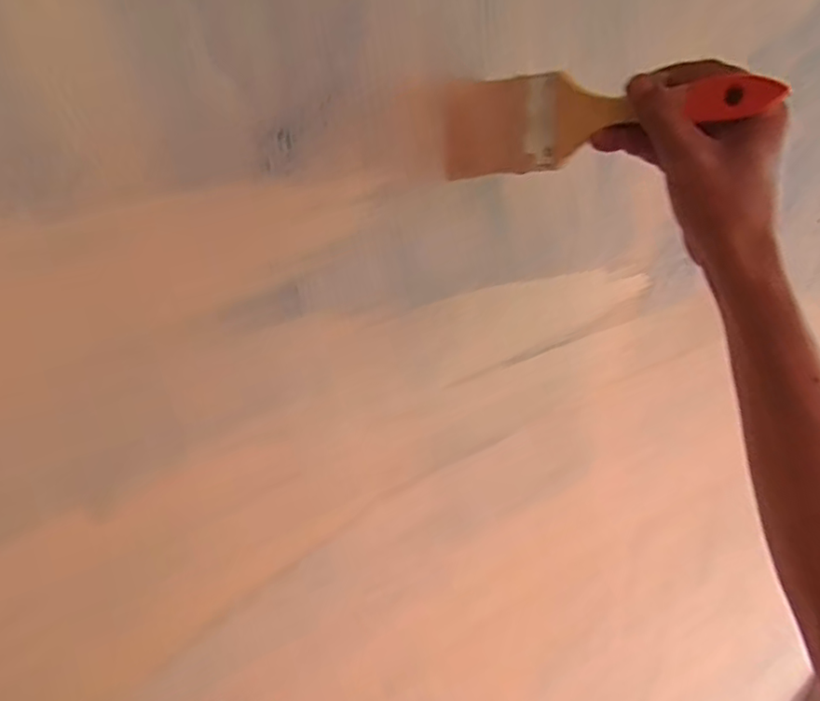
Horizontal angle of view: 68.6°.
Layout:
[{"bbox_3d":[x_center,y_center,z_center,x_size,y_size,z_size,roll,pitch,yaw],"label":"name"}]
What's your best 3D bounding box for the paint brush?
[{"bbox_3d":[0.114,-0.149,0.380,0.199,0.060,0.029,6,31,34],"label":"paint brush"}]

